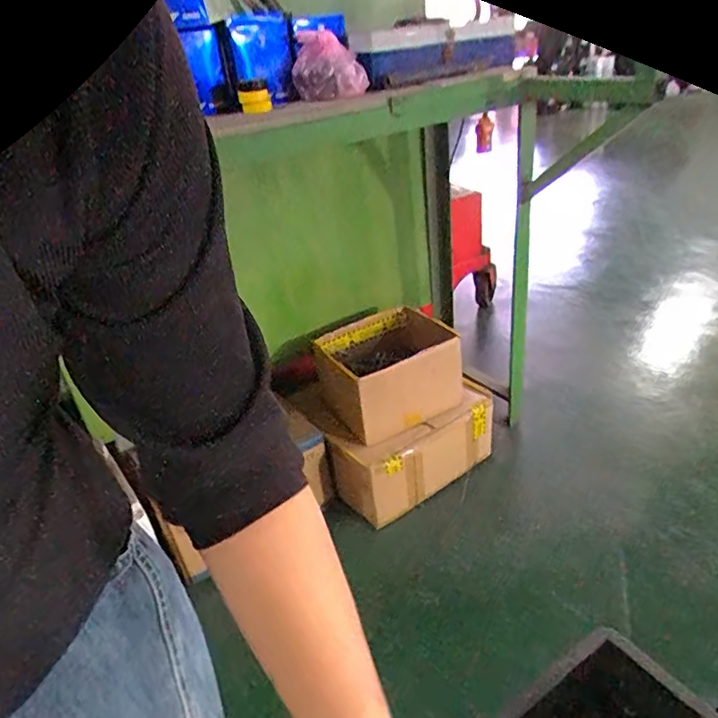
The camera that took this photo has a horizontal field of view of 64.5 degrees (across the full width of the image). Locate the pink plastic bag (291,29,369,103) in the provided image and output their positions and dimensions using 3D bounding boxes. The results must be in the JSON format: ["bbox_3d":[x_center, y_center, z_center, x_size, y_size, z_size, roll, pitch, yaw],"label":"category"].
[{"bbox_3d":[-0.057,-0.541,1.046,0.129,0.112,0.104,-7,29,-1],"label":"pink plastic bag"}]

